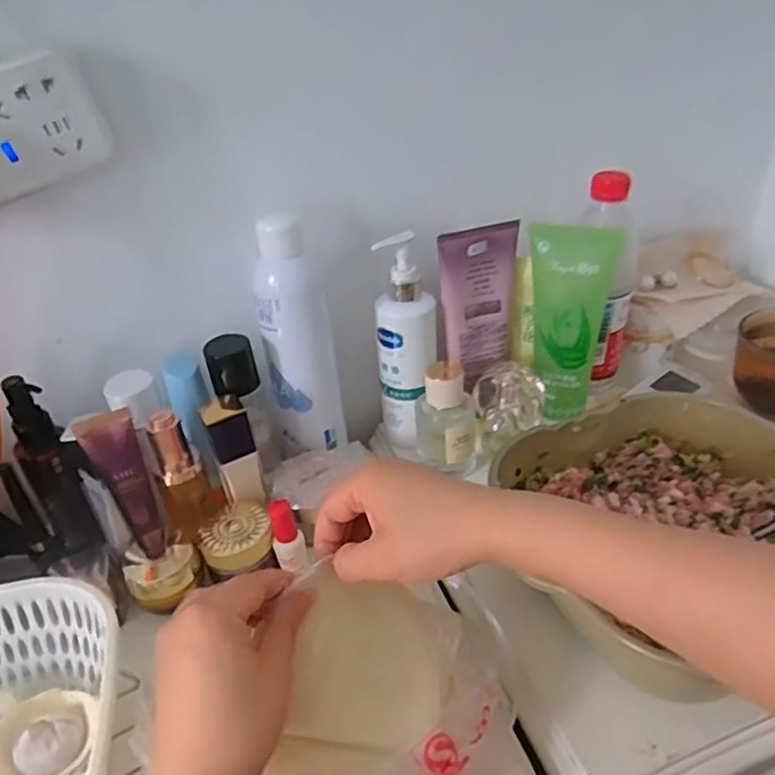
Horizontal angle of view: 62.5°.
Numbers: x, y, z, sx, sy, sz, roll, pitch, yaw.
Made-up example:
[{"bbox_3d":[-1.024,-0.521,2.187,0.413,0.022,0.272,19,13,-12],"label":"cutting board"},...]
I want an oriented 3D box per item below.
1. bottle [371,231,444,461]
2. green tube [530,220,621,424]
[{"bbox_3d":[0.017,-0.033,0.563,0.047,0.199,0.051,9,35,22],"label":"bottle"},{"bbox_3d":[0.156,-0.053,0.553,0.067,0.169,0.039,4,34,14],"label":"green tube"}]

